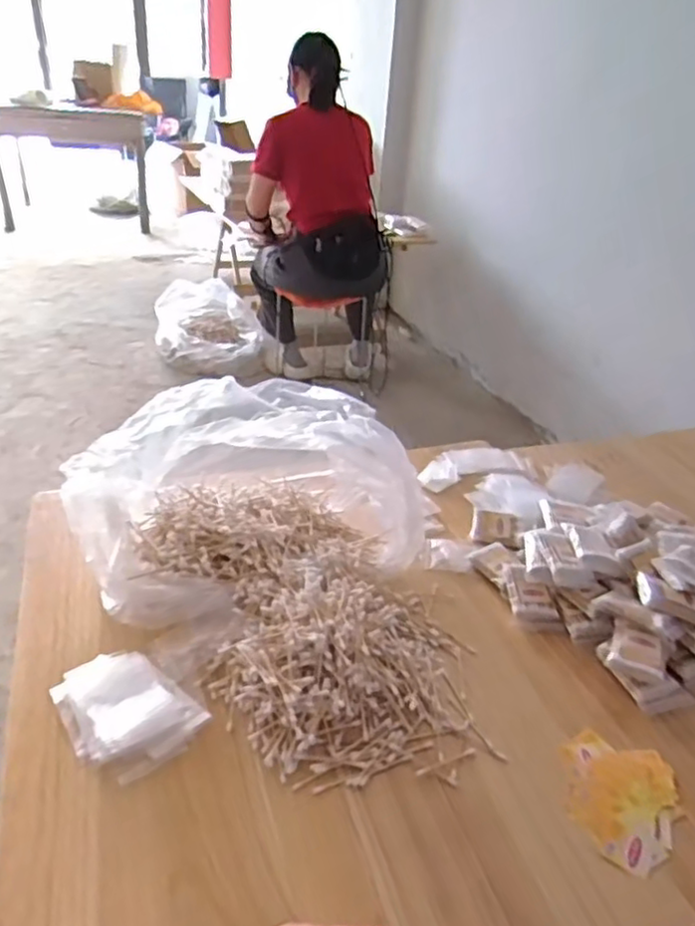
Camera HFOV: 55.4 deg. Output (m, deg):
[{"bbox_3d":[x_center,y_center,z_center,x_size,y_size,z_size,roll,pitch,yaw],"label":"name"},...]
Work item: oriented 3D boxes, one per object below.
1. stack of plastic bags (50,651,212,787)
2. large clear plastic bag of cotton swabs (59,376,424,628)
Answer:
[{"bbox_3d":[-0.230,0.246,0.673,0.160,0.021,0.107,25,36,30],"label":"stack of plastic bags"},{"bbox_3d":[-0.142,0.034,0.875,0.396,0.176,0.308,-12,34,-26],"label":"large clear plastic bag of cotton swabs"}]

